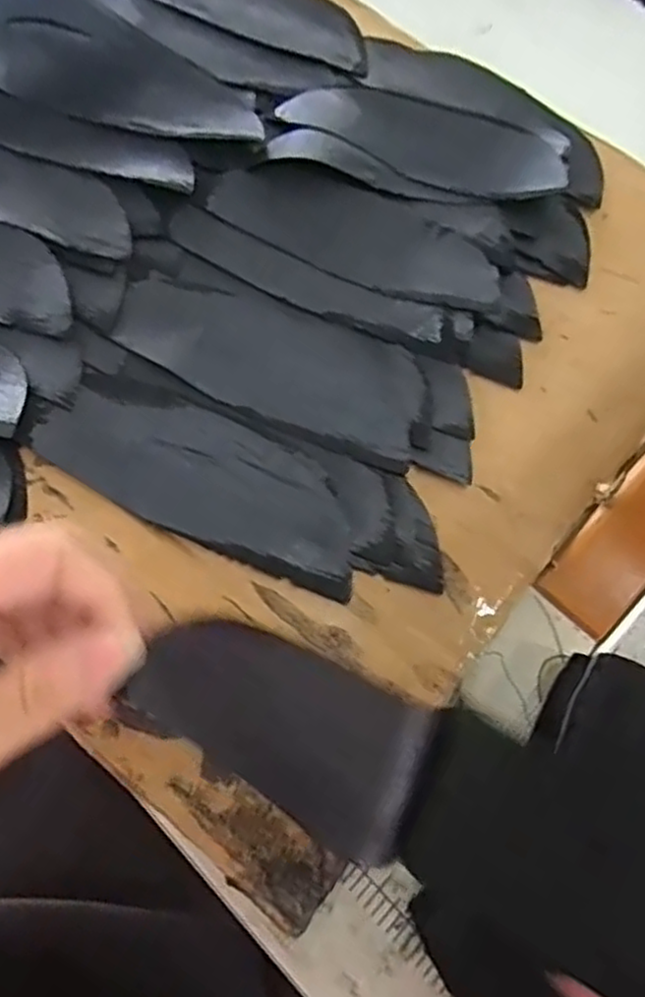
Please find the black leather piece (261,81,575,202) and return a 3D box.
[{"bbox_3d":[0.046,-0.169,0.337,0.131,0.014,0.065,13,66,1],"label":"black leather piece"}]

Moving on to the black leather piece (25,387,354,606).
[{"bbox_3d":[-0.044,-0.008,0.269,0.126,0.005,0.048,23,66,6],"label":"black leather piece"}]

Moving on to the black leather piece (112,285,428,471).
[{"bbox_3d":[-0.021,-0.055,0.290,0.127,0.006,0.052,21,66,5],"label":"black leather piece"}]

